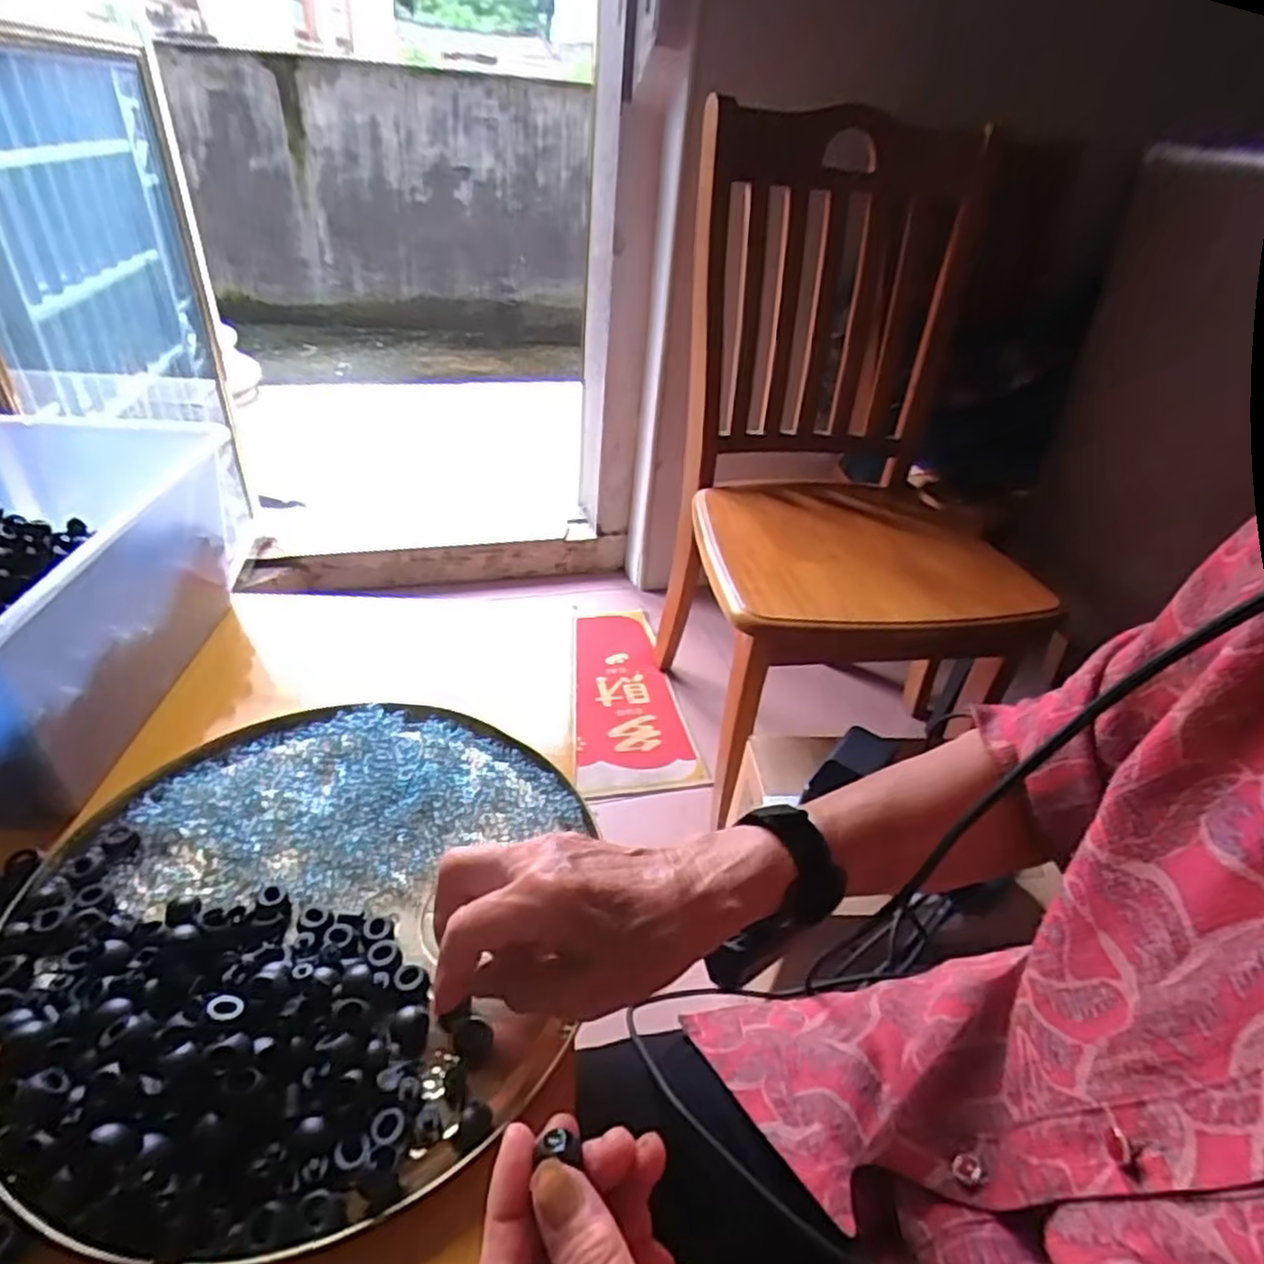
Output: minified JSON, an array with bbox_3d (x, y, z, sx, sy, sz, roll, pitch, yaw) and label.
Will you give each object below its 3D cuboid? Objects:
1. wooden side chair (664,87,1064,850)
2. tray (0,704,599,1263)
[{"bbox_3d":[0.297,-0.227,1.055,0.452,0.843,0.653,1,36,-7],"label":"wooden side chair"},{"bbox_3d":[-0.173,0.137,0.369,0.267,0.035,0.280,4,35,-3],"label":"tray"}]

